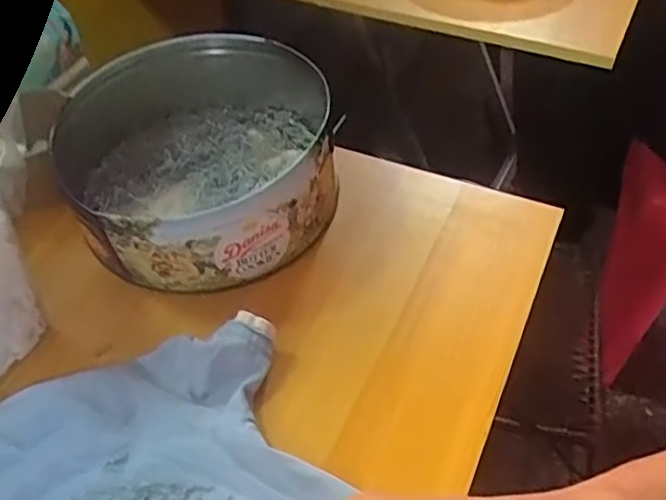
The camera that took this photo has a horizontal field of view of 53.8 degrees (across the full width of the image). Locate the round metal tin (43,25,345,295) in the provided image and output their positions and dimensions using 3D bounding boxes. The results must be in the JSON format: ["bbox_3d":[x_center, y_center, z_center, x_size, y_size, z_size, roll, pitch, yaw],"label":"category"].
[{"bbox_3d":[-0.099,-0.082,0.486,0.196,0.071,0.234,-27,53,-19],"label":"round metal tin"}]

